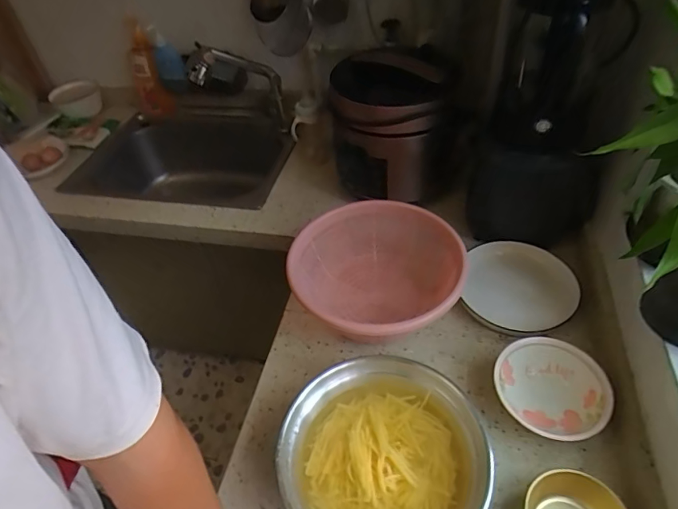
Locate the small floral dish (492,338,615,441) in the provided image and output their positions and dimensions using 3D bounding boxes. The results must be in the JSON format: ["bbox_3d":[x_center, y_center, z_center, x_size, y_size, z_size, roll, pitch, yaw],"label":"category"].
[{"bbox_3d":[0.300,0.198,0.642,0.143,0.056,0.143,-3,45,3],"label":"small floral dish"}]

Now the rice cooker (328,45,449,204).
[{"bbox_3d":[0.096,-0.275,0.937,0.221,0.241,0.221,4,47,11],"label":"rice cooker"}]

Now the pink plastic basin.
[{"bbox_3d":[0.059,0.038,0.780,0.251,0.117,0.272,-4,46,4],"label":"pink plastic basin"}]

